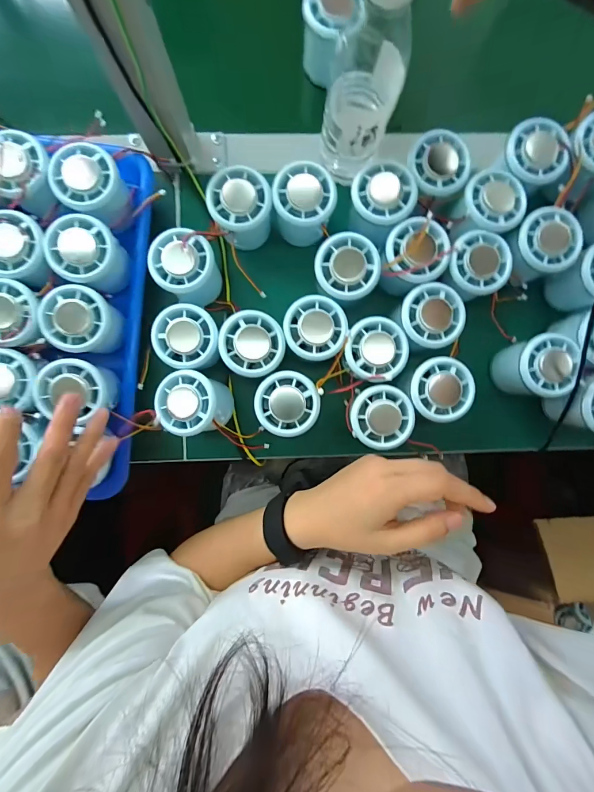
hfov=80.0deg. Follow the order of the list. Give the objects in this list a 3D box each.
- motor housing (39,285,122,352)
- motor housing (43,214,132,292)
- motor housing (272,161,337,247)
[{"bbox_3d":[-0.192,-0.067,0.317,0.054,0.040,0.053,0,88,-2],"label":"motor housing"},{"bbox_3d":[-0.187,-0.127,0.321,0.057,0.044,0.057,9,87,-2],"label":"motor housing"},{"bbox_3d":[0.006,-0.177,0.342,0.057,0.059,0.061,-1,88,-2],"label":"motor housing"}]

